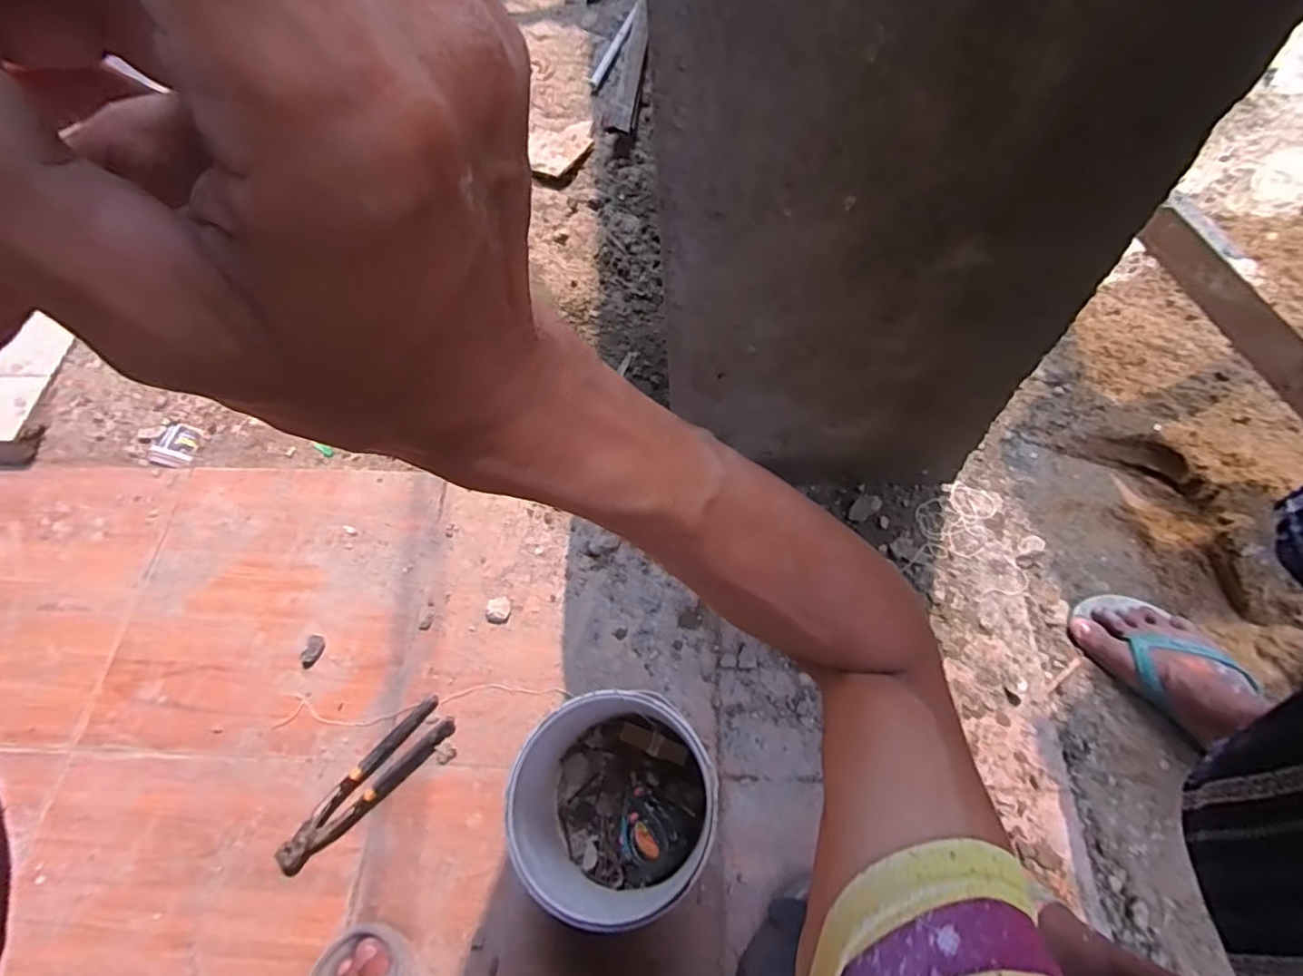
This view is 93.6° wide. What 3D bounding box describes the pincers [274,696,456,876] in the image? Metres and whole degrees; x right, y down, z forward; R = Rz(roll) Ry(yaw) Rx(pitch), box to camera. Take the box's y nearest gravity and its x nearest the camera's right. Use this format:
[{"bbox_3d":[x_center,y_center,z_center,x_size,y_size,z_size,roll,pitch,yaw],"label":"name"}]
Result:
[{"bbox_3d":[-0.335,0.342,0.714,0.220,0.019,0.055,-42,67,-17],"label":"pincers"}]

